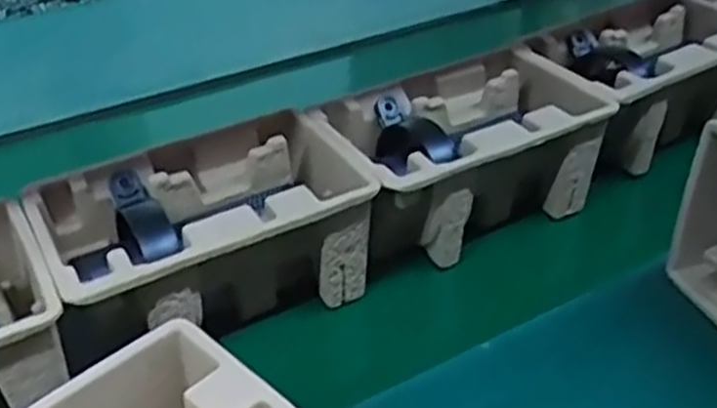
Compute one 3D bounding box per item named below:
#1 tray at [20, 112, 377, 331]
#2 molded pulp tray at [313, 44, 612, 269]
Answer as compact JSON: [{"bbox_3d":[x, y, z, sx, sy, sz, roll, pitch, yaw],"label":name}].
[{"bbox_3d":[-0.109,0.028,0.571,0.223,0.096,0.137,-19,40,-22],"label":"tray"},{"bbox_3d":[0.083,-0.041,0.658,0.220,0.102,0.150,-21,41,-25],"label":"molded pulp tray"}]

